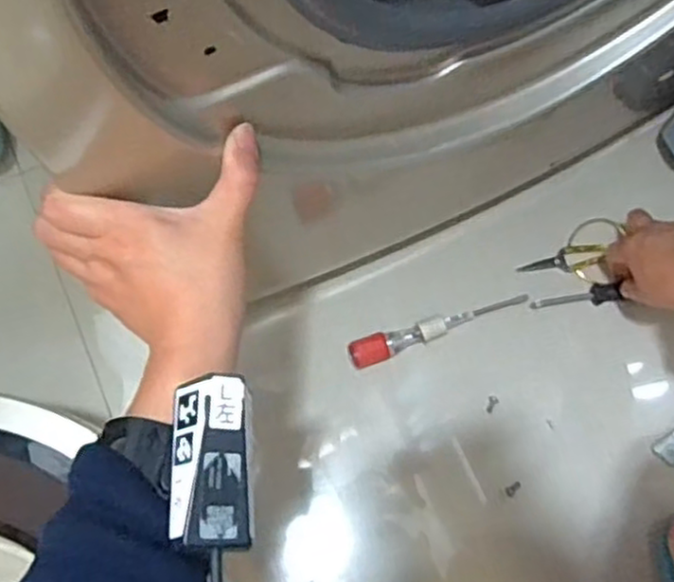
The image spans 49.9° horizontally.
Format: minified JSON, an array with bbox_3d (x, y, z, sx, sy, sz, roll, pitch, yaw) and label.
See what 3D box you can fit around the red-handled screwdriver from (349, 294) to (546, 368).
[{"bbox_3d":[0.095,0.031,0.675,0.173,0.017,0.025,-21,75,-5],"label":"red-handled screwdriver"}]

